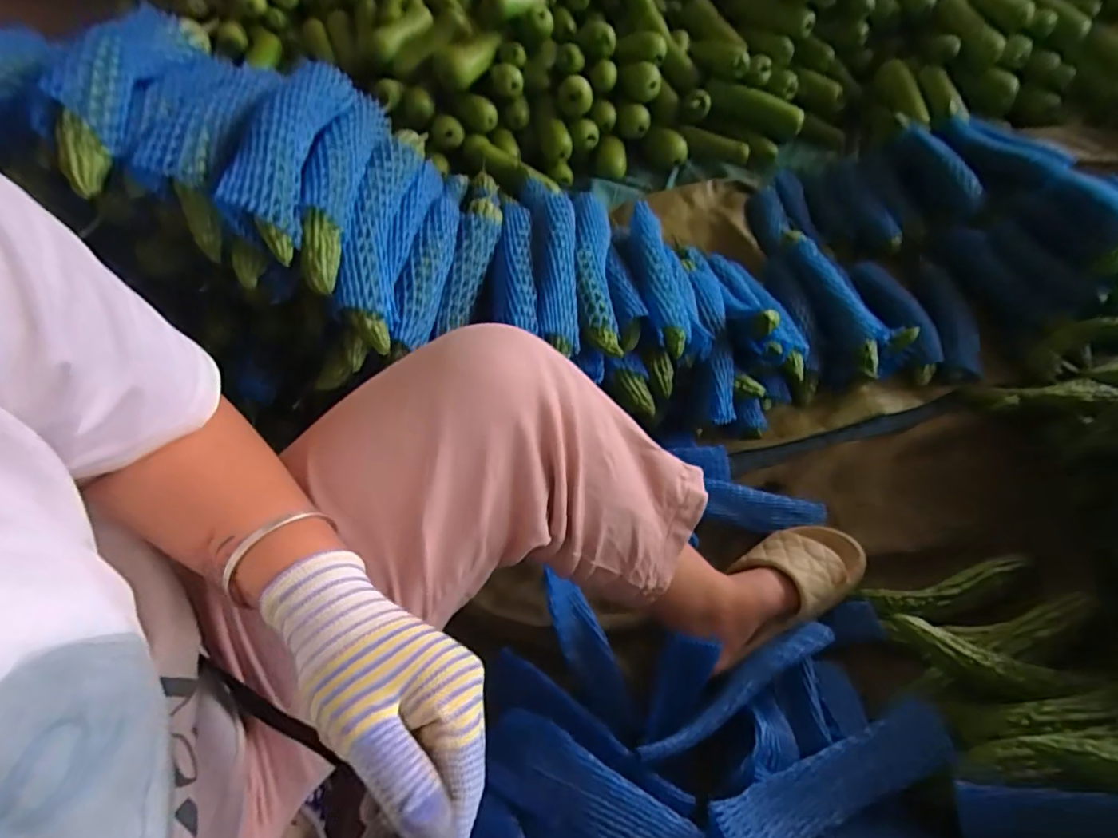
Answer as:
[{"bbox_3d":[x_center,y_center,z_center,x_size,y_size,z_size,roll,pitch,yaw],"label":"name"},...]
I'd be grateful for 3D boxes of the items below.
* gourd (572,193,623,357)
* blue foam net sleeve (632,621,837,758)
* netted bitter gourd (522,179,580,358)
[{"bbox_3d":[0.047,-0.201,0.704,0.051,0.039,0.255,-3,68,2],"label":"gourd"},{"bbox_3d":[0.180,0.272,0.540,0.234,0.024,0.031,-27,55,-16],"label":"blue foam net sleeve"},{"bbox_3d":[-0.006,-0.198,0.683,0.058,0.048,0.250,-5,66,1],"label":"netted bitter gourd"}]

